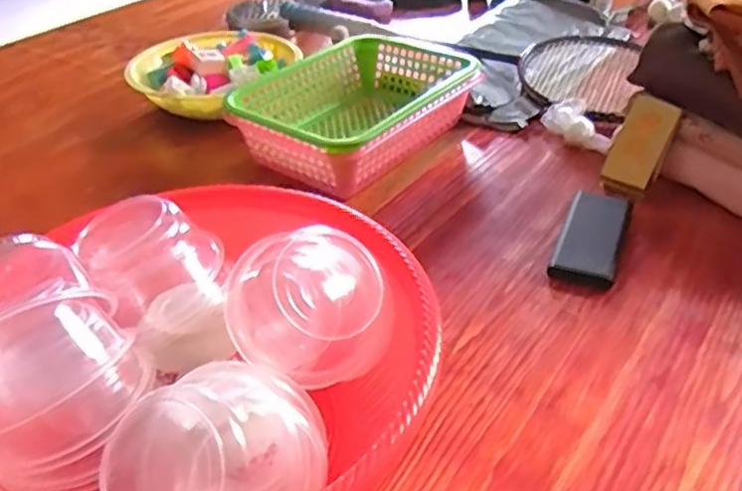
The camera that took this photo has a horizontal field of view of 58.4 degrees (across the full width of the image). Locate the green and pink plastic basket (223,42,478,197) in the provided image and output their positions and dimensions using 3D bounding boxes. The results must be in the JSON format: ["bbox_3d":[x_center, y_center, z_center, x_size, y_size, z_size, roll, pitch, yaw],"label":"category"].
[{"bbox_3d":[-0.016,-0.179,0.881,0.216,0.091,0.315,26,46,33],"label":"green and pink plastic basket"}]

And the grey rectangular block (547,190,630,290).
[{"bbox_3d":[0.234,-0.009,0.701,0.060,0.015,0.146,14,41,22],"label":"grey rectangular block"}]

